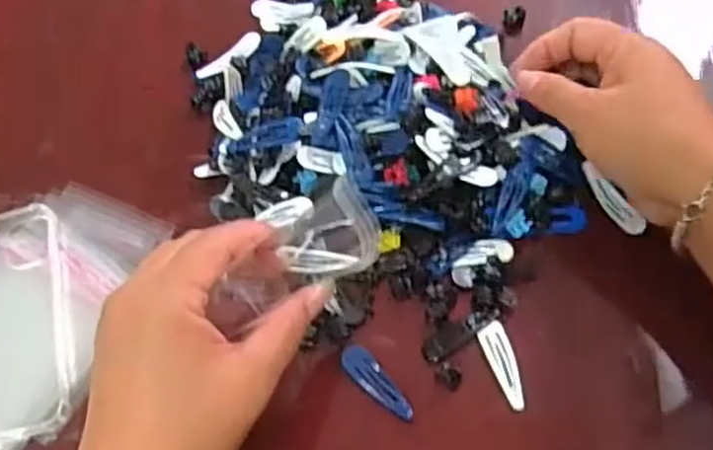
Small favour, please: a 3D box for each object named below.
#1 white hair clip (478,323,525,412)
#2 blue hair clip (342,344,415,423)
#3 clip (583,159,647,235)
[{"bbox_3d":[0.075,0.070,0.362,0.014,0.004,0.044,-18,63,-3],"label":"white hair clip"},{"bbox_3d":[0.011,0.079,0.362,0.046,0.006,0.014,39,73,22],"label":"blue hair clip"},{"bbox_3d":[0.137,-0.014,0.392,0.010,0.005,0.047,-34,81,-14],"label":"clip"}]

